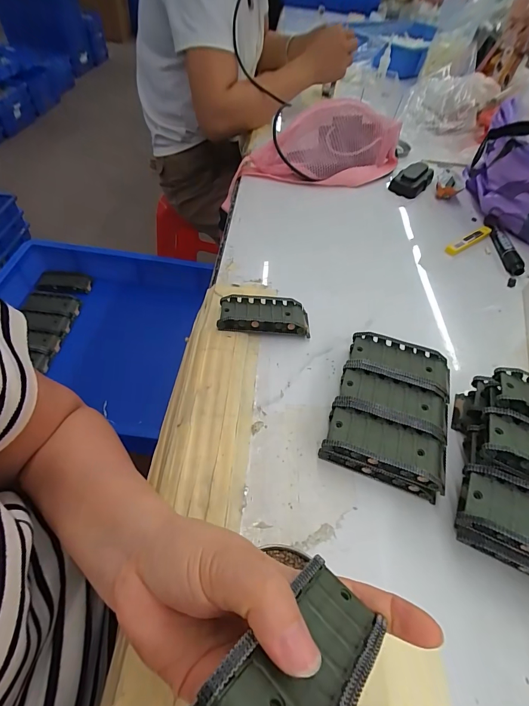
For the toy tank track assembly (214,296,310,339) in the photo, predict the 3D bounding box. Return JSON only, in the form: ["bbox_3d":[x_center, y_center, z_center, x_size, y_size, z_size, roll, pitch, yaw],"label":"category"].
[{"bbox_3d":[0.000,-0.040,0.375,0.096,0.022,0.044,4,52,-5],"label":"toy tank track assembly"}]

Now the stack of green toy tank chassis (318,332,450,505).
[{"bbox_3d":[0.114,0.047,0.309,0.096,0.037,0.130,20,52,9],"label":"stack of green toy tank chassis"}]

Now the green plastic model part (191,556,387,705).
[{"bbox_3d":[0.016,0.124,0.139,0.043,0.023,0.093,44,25,26],"label":"green plastic model part"}]

